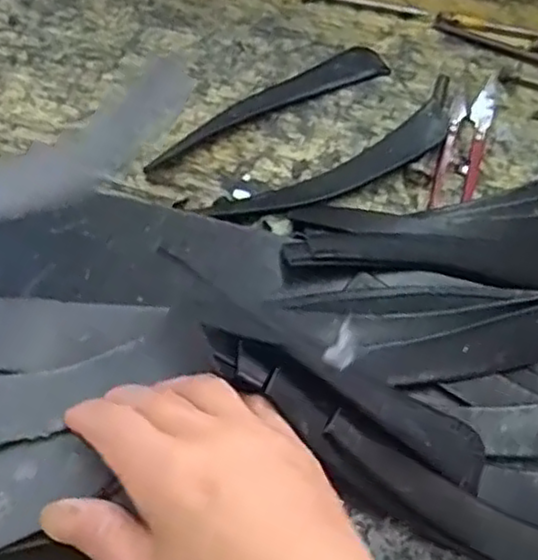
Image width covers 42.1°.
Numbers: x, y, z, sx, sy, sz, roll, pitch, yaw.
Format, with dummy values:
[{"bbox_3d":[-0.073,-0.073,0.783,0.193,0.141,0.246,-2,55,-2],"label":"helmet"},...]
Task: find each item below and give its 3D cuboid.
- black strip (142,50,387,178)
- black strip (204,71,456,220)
[{"bbox_3d":[-0.002,-0.107,0.422,0.160,0.004,0.027,-25,65,-14],"label":"black strip"},{"bbox_3d":[0.048,-0.069,0.397,0.168,0.013,0.040,-32,67,-17],"label":"black strip"}]

